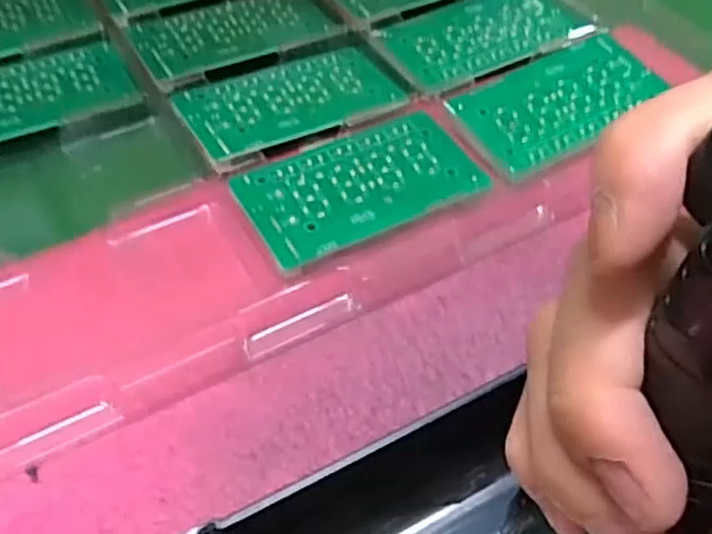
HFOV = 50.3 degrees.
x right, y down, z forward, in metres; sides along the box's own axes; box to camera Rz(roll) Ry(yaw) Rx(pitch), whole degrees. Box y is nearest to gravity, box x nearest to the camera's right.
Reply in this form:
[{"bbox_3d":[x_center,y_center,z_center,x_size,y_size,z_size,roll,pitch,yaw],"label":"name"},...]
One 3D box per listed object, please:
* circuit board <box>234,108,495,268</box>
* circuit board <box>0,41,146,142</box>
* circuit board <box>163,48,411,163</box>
[{"bbox_3d":[0.003,-0.037,0.342,0.104,0.006,0.060,-22,56,-18],"label":"circuit board"},{"bbox_3d":[-0.170,-0.090,0.385,0.106,0.004,0.060,-24,57,-19],"label":"circuit board"},{"bbox_3d":[-0.032,-0.085,0.379,0.104,0.004,0.057,-21,51,-21],"label":"circuit board"}]

